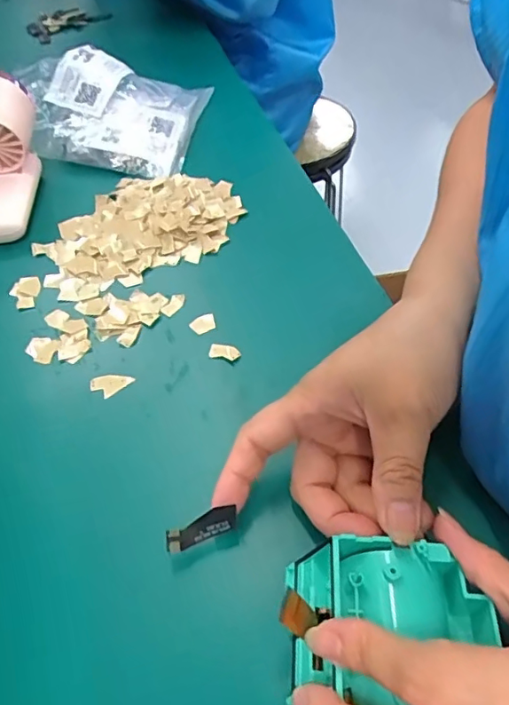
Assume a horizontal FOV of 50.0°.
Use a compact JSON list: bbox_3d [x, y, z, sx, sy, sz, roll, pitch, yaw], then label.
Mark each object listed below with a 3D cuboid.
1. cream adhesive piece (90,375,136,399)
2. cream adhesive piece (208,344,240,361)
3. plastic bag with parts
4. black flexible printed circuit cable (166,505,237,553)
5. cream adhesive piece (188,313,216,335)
[{"bbox_3d":[-0.089,0.017,0.337,0.024,0.004,0.016,-27,57,-22],"label":"cream adhesive piece"},{"bbox_3d":[-0.019,-0.001,0.348,0.020,0.004,0.012,9,51,5],"label":"cream adhesive piece"},{"bbox_3d":[-0.136,-0.228,0.505,0.167,0.054,0.136,2,50,3],"label":"plastic bag with parts"},{"bbox_3d":[-0.025,0.084,0.261,0.034,0.004,0.013,-19,89,-6],"label":"black flexible printed circuit cable"},{"bbox_3d":[-0.035,-0.020,0.366,0.017,0.004,0.014,-18,54,-17],"label":"cream adhesive piece"}]

